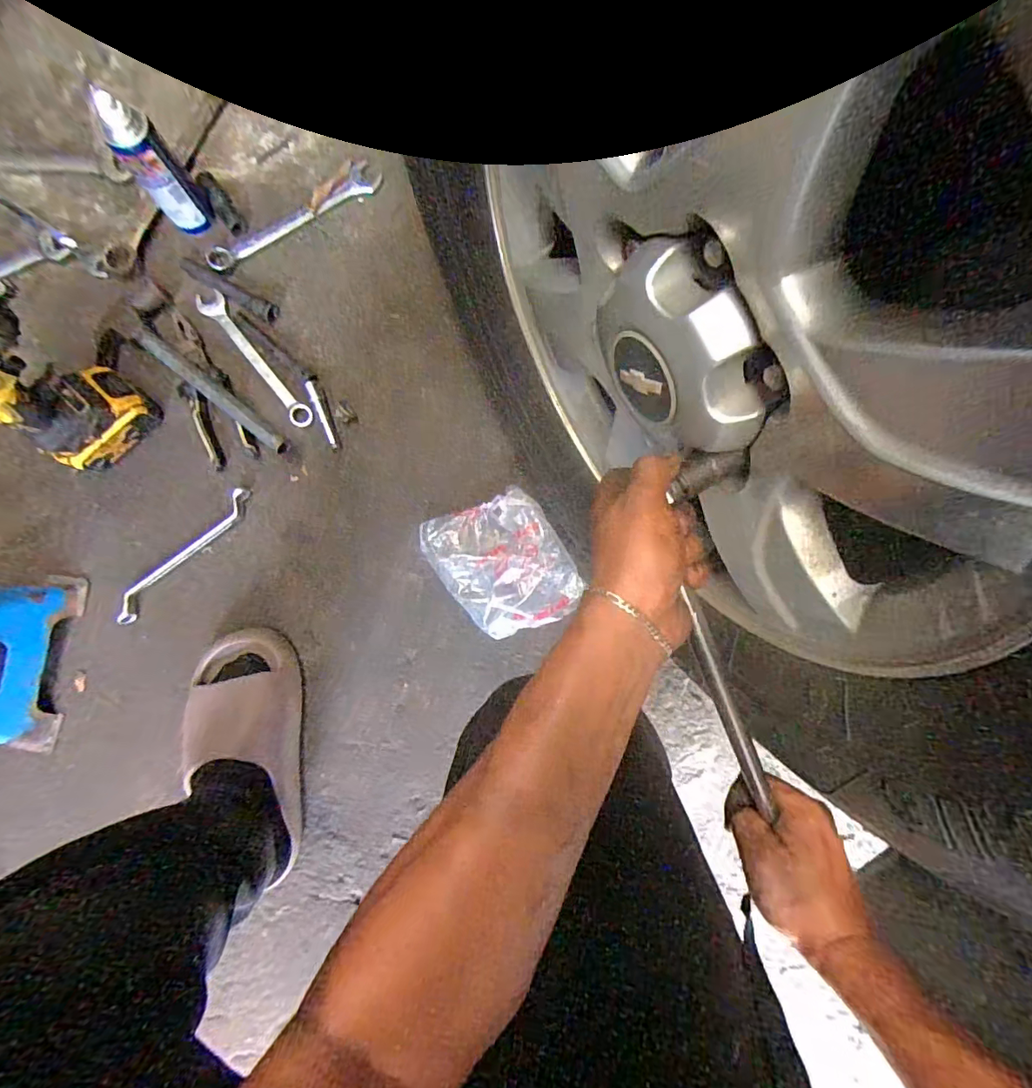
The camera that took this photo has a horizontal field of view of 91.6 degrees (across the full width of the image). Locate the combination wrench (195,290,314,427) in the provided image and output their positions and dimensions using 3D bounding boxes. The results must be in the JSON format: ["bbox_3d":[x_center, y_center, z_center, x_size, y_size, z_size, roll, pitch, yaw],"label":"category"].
[{"bbox_3d":[-0.338,-0.240,0.652,0.031,0.013,0.219,-39,89,-8],"label":"combination wrench"}]

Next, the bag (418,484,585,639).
[{"bbox_3d":[-0.019,0.025,0.643,0.151,0.046,0.184,-32,88,-8],"label":"bag"}]

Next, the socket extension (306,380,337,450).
[{"bbox_3d":[-0.245,-0.164,0.636,0.011,0.007,0.091,-22,87,-7],"label":"socket extension"}]

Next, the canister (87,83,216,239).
[{"bbox_3d":[-0.421,-0.439,0.588,0.055,0.156,0.057,-34,88,-8],"label":"canister"}]

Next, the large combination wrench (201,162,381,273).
[{"bbox_3d":[-0.297,-0.437,0.674,0.251,0.012,0.041,-34,88,-8],"label":"large combination wrench"}]

